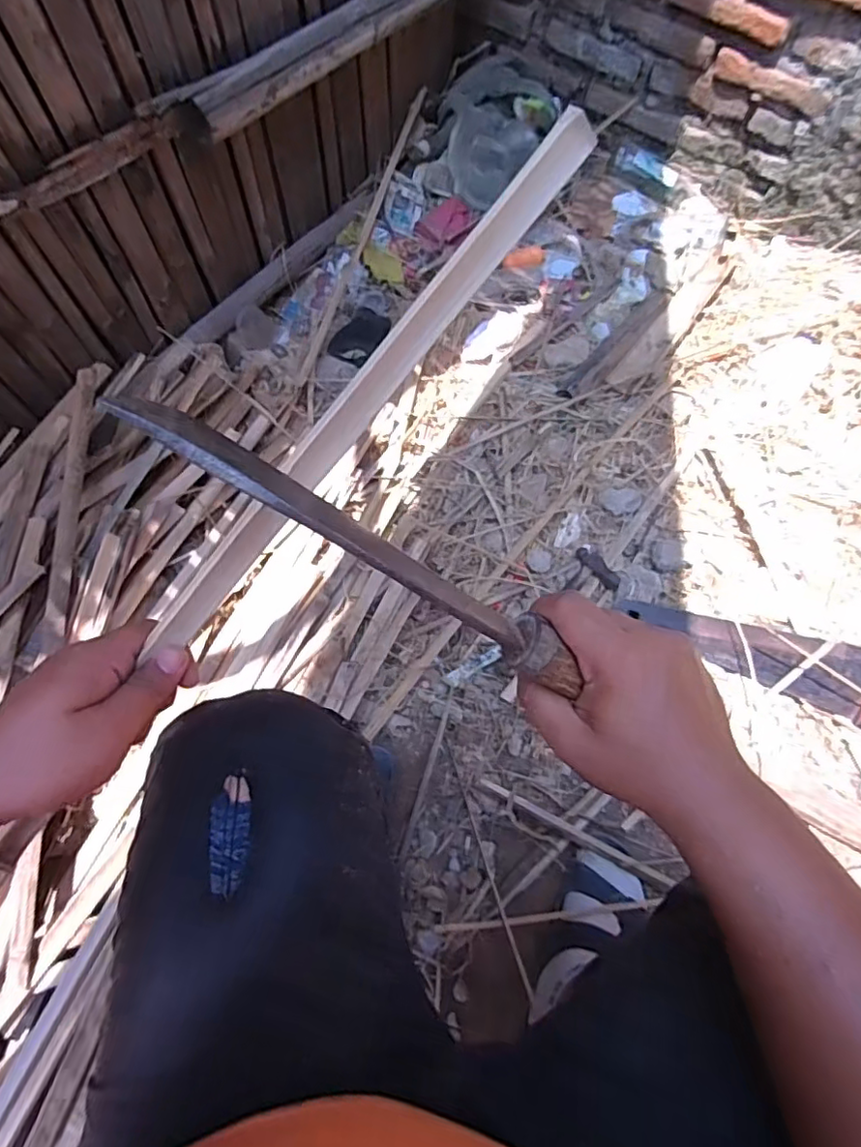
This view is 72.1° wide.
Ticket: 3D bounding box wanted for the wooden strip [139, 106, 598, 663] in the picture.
[{"bbox_3d":[-0.039,-0.090,0.318,0.343,0.024,0.008,-49,37,10],"label":"wooden strip"}]

